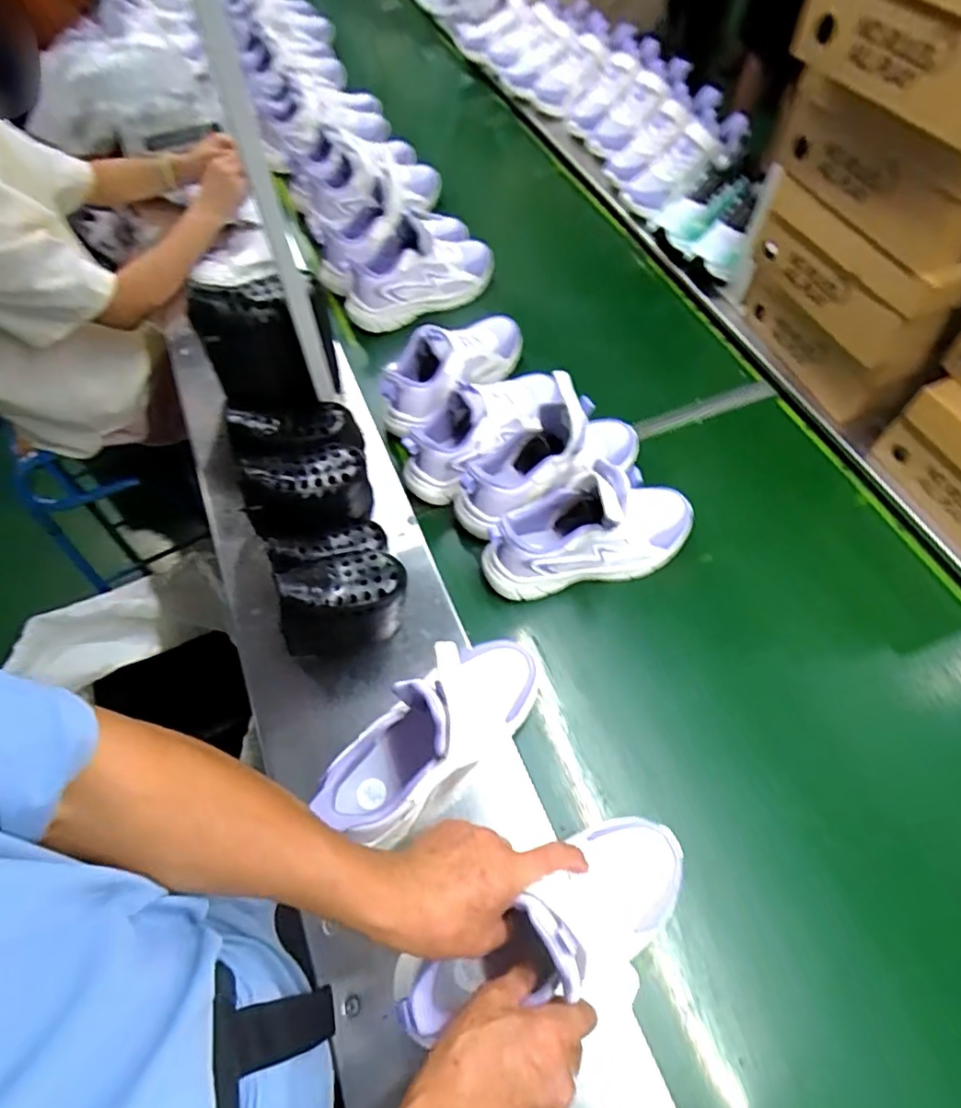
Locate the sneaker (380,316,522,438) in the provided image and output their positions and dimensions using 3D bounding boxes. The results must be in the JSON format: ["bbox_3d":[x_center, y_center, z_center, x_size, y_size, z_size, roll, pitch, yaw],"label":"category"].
[{"bbox_3d":[-0.040,-0.273,0.829,0.092,0.103,0.246,34,65,17],"label":"sneaker"}]

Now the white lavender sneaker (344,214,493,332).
[{"bbox_3d":[-0.099,-0.460,0.944,0.249,0.121,0.110,-14,61,-9],"label":"white lavender sneaker"}]

